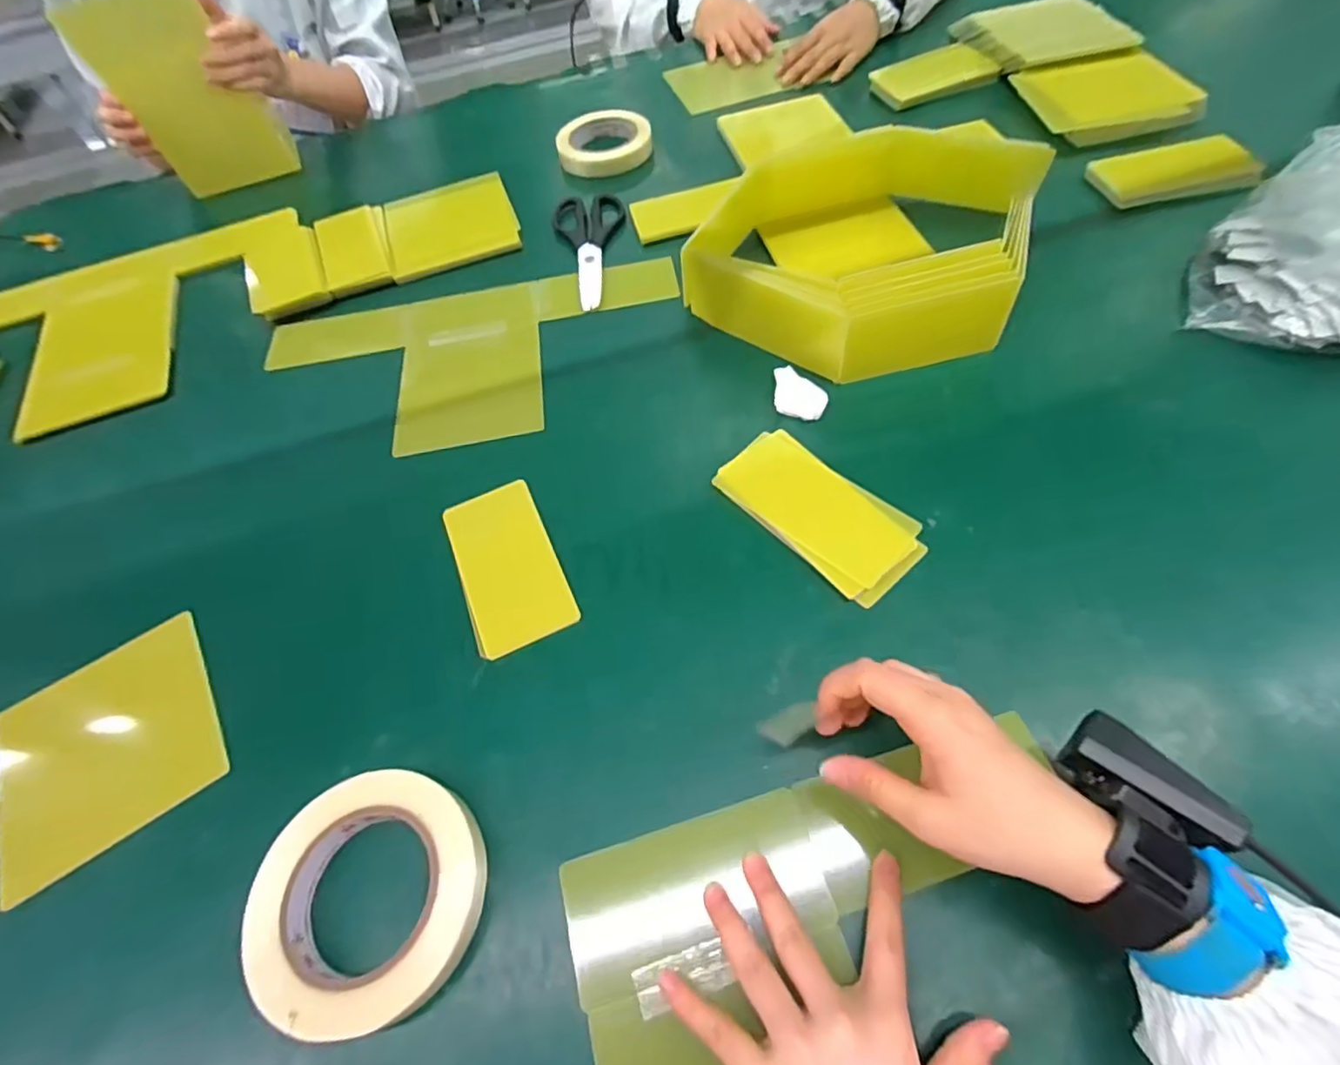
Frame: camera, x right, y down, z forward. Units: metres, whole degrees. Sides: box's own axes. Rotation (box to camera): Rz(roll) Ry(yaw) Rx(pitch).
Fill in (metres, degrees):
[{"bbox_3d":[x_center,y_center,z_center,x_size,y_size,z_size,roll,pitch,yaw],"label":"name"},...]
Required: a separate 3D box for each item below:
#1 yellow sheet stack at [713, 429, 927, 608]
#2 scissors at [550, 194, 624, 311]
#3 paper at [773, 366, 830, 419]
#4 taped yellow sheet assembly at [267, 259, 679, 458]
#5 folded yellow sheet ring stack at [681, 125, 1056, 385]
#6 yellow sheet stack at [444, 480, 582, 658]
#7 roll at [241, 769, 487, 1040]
[{"bbox_3d":[0.107,-0.018,0.433,0.072,0.014,0.147,-38,63,-19],"label":"yellow sheet stack"},{"bbox_3d":[-0.080,-0.304,0.639,0.076,0.018,0.183,-11,58,-3],"label":"scissors"},{"bbox_3d":[0.108,-0.117,0.498,0.041,0.014,0.052,2,58,5],"label":"paper"},{"bbox_3d":[-0.182,-0.165,0.572,0.398,0.009,0.199,-11,63,-3],"label":"taped yellow sheet assembly"},{"bbox_3d":[0.182,-0.265,0.552,0.265,0.082,0.283,23,63,20],"label":"folded yellow sheet ring stack"},{"bbox_3d":[-0.121,0.023,0.445,0.070,0.007,0.136,-23,59,-10],"label":"yellow sheet stack"},{"bbox_3d":[-0.163,0.196,0.327,0.122,0.022,0.116,-2,58,3],"label":"roll"}]

